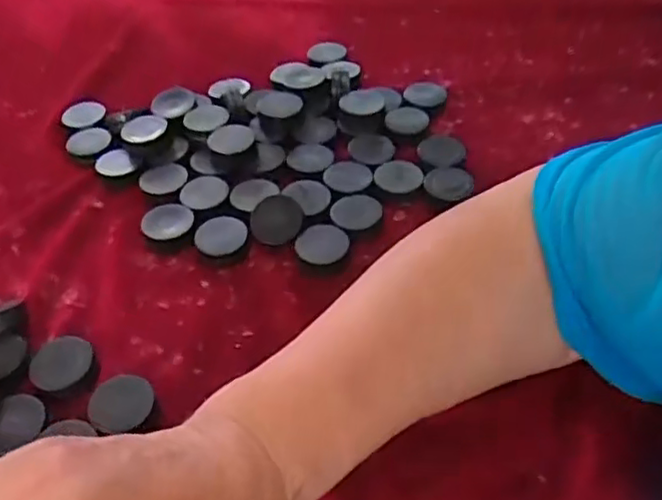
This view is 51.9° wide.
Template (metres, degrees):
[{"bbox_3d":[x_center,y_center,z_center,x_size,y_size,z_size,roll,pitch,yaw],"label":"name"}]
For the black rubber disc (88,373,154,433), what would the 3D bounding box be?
[{"bbox_3d":[-0.107,0.077,0.348,0.030,0.010,0.031,-1,48,1],"label":"black rubber disc"}]

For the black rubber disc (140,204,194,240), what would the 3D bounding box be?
[{"bbox_3d":[-0.104,-0.018,0.435,0.032,0.009,0.031,-1,48,1],"label":"black rubber disc"}]

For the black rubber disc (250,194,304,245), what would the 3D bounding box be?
[{"bbox_3d":[-0.034,-0.019,0.421,0.034,0.004,0.031,-1,86,22],"label":"black rubber disc"}]

